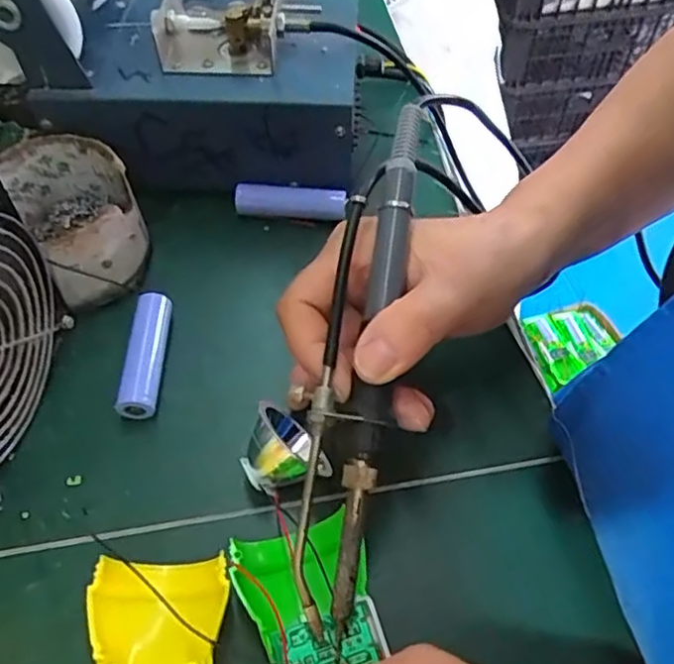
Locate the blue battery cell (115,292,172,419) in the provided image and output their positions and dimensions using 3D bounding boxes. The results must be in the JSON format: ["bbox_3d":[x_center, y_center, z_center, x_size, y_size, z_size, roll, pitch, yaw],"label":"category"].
[{"bbox_3d":[-0.095,0.013,0.323,0.017,0.020,0.068,0,54,0],"label":"blue battery cell"}]

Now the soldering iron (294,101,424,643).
[{"bbox_3d":[0.010,0.004,0.250,0.027,0.020,0.203,8,74,6],"label":"soldering iron"}]

